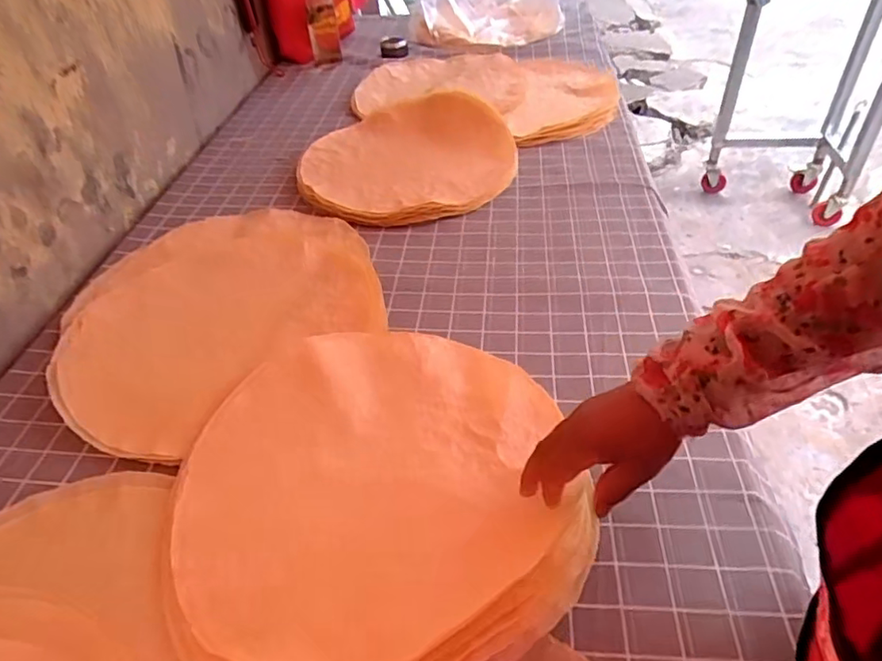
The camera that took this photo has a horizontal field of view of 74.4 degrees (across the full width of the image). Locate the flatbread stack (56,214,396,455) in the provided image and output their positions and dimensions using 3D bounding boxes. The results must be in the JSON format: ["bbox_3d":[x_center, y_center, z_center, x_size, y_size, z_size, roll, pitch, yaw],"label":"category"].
[{"bbox_3d":[-0.281,-0.045,0.742,0.403,0.040,0.414,-29,48,-23],"label":"flatbread stack"}]

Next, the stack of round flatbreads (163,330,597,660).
[{"bbox_3d":[-0.052,0.131,0.512,0.346,0.047,0.356,-8,43,-2],"label":"stack of round flatbreads"}]

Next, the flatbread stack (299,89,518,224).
[{"bbox_3d":[-0.063,-0.297,0.964,0.356,0.072,0.360,6,44,12],"label":"flatbread stack"}]

